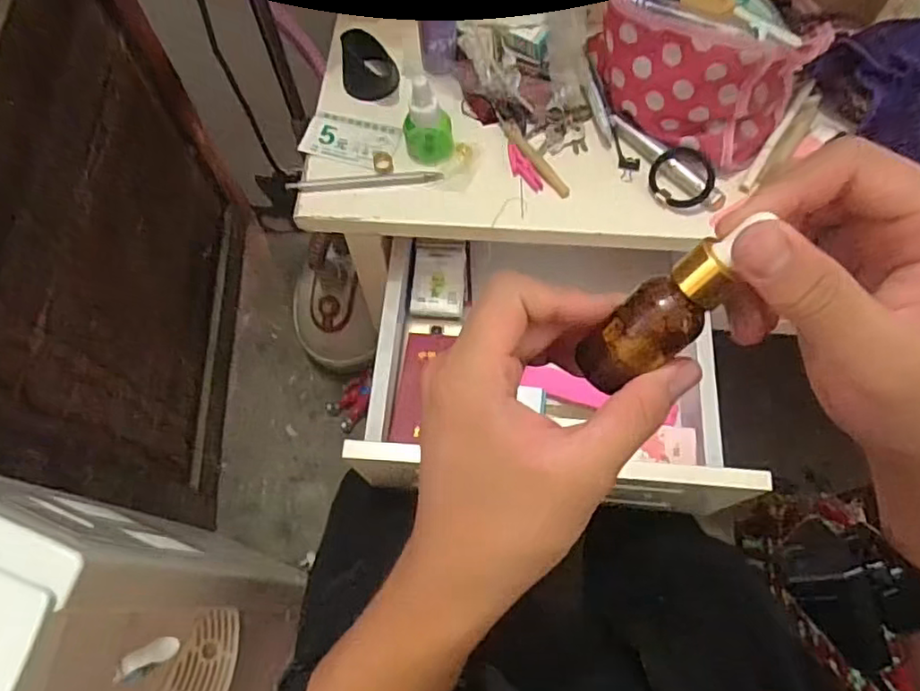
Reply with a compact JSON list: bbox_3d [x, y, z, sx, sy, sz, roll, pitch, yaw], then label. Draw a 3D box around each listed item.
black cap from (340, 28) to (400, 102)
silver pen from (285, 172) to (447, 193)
[{"bbox_3d":[-0.087,-0.269,0.587,0.050,0.040,0.050,0,67,1],"label":"black cap"},{"bbox_3d":[-0.087,-0.149,0.554,0.138,0.004,0.013,-6,67,-2],"label":"silver pen"}]

